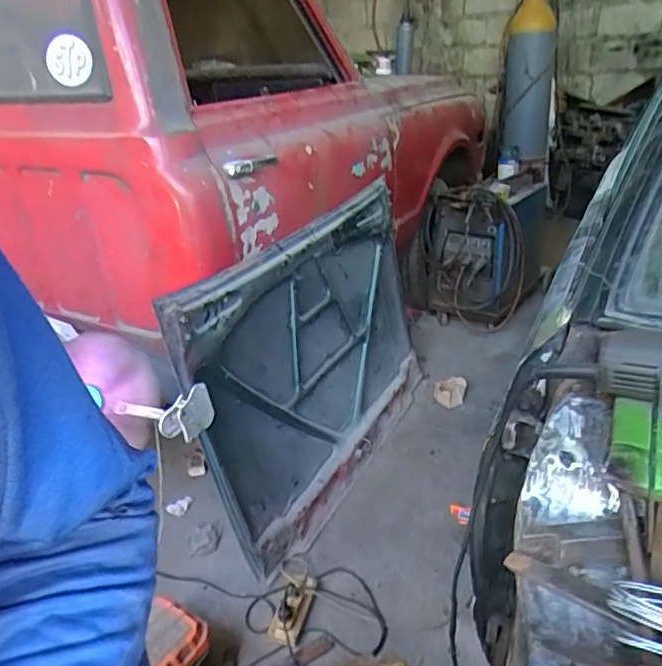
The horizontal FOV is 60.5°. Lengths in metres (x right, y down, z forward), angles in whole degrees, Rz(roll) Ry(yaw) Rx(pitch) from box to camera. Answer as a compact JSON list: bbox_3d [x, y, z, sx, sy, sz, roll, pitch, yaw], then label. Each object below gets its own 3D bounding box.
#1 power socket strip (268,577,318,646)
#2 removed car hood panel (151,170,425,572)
[{"bbox_3d":[-0.099,0.729,1.512,0.081,0.031,0.186,8,42,23],"label":"power socket strip"},{"bbox_3d":[-0.004,0.067,1.885,0.197,0.834,1.225,11,31,28],"label":"removed car hood panel"}]

